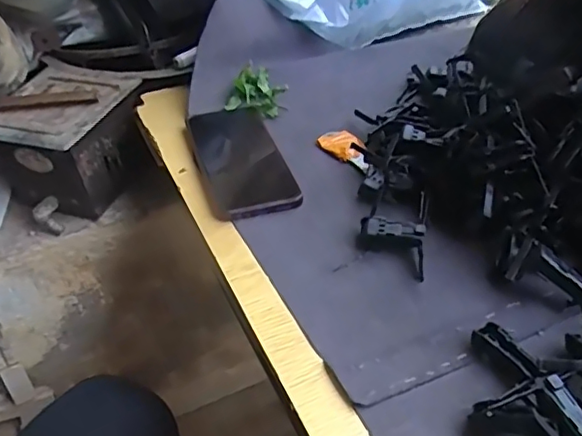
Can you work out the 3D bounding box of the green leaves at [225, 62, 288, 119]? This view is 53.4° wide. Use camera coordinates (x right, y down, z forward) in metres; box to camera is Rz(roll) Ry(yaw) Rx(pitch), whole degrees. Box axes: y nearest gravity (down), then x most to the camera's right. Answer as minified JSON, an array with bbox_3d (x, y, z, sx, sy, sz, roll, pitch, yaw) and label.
[{"bbox_3d":[-0.043,-0.140,0.638,0.060,0.034,0.068,-14,42,-13],"label":"green leaves"}]

